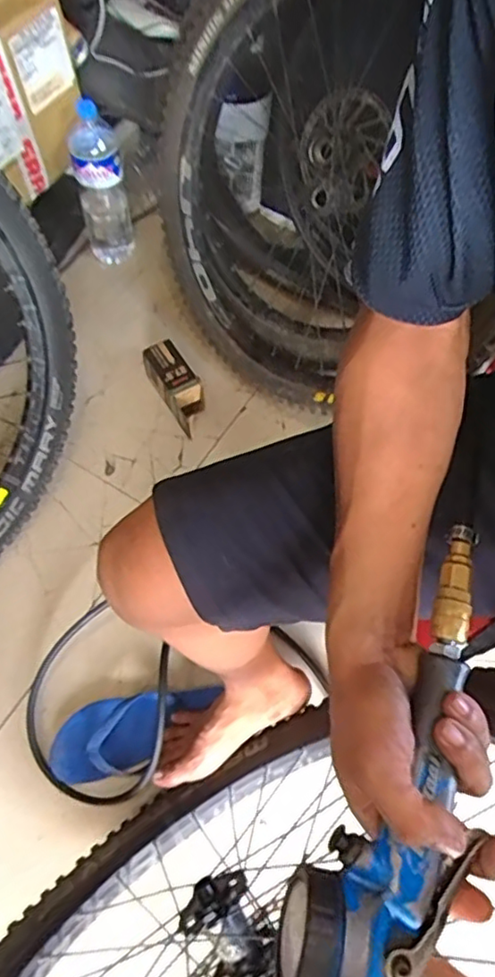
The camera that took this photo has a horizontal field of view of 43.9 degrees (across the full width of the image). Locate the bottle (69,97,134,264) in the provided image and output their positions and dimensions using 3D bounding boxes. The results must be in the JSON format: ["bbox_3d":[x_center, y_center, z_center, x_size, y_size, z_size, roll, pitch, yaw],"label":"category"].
[{"bbox_3d":[-0.271,-0.551,1.156,0.089,0.289,0.095,-12,65,-8],"label":"bottle"}]

